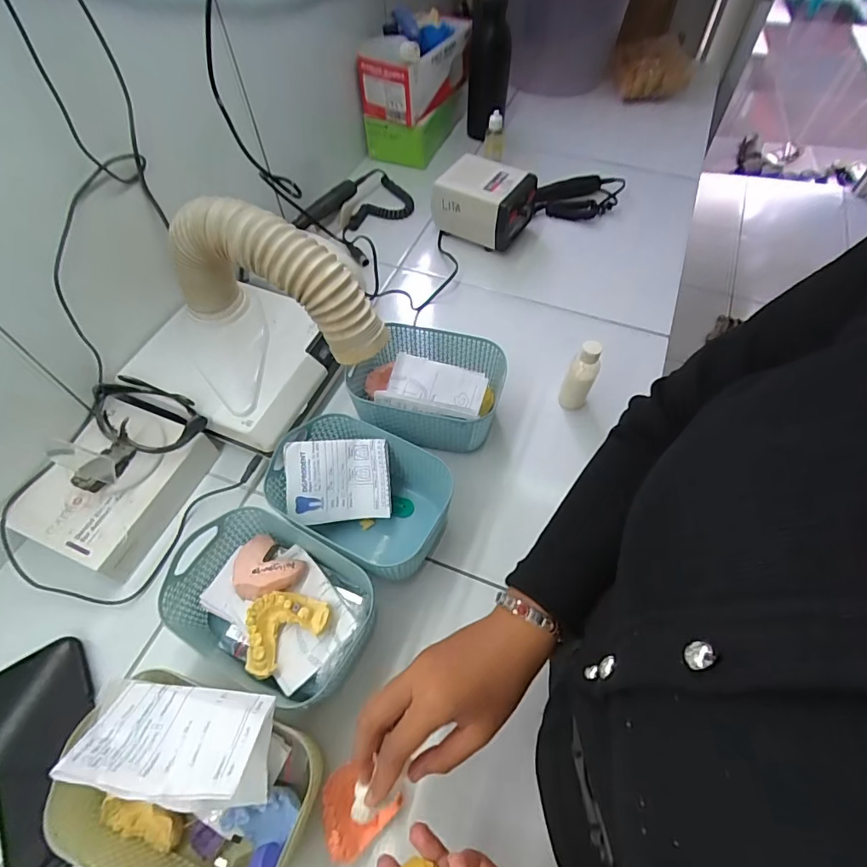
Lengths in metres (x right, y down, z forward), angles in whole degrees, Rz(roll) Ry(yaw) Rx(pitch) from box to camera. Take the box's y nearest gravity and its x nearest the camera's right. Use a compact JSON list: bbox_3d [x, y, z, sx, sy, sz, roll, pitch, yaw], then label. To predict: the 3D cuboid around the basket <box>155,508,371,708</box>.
[{"bbox_3d":[-0.137,0.148,0.421,0.168,0.073,0.128,24,61,16],"label":"basket"}]

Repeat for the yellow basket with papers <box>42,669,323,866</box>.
[{"bbox_3d":[-0.166,0.240,0.319,0.141,0.150,0.124,9,58,7],"label":"yellow basket with papers"}]

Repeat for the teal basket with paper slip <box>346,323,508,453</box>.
[{"bbox_3d":[-0.008,-0.051,0.534,0.162,0.090,0.116,8,58,7],"label":"teal basket with paper slip"}]

